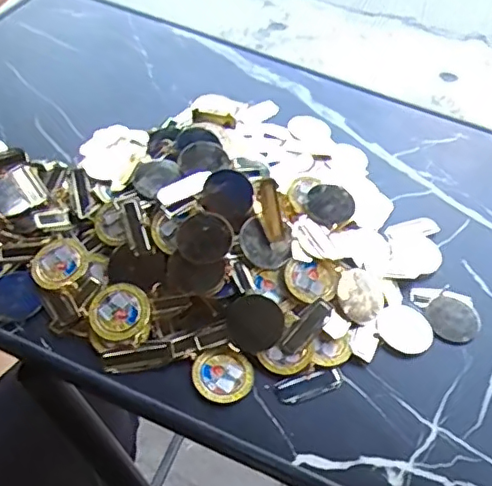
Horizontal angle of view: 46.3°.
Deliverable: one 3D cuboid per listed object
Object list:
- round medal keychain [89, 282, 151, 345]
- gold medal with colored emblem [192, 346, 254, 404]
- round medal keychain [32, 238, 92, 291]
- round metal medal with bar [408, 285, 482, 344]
[{"bbox_3d":[-0.080,0.045,0.367,0.037,0.010,0.037,3,53,-4],"label":"round medal keychain"},{"bbox_3d":[-0.014,0.081,0.356,0.036,0.005,0.035,3,53,-4],"label":"gold medal with colored emblem"},{"bbox_3d":[-0.125,0.014,0.388,0.038,0.006,0.033,-36,64,-28],"label":"round medal keychain"},{"bbox_3d":[0.145,0.048,0.410,0.039,0.005,0.047,-20,58,-19],"label":"round metal medal with bar"}]

